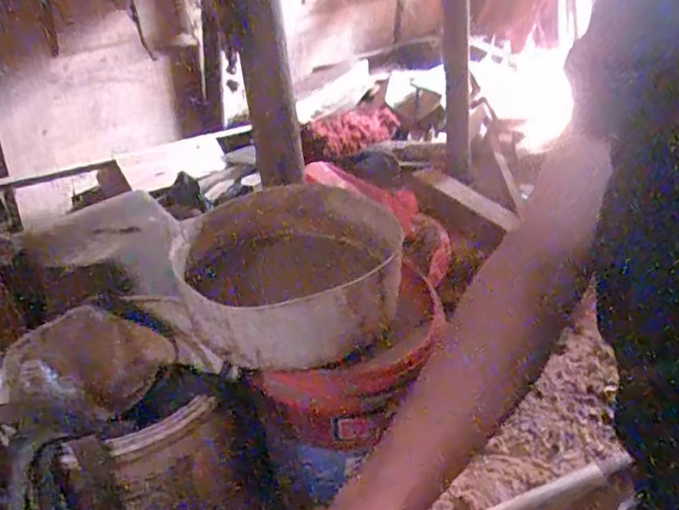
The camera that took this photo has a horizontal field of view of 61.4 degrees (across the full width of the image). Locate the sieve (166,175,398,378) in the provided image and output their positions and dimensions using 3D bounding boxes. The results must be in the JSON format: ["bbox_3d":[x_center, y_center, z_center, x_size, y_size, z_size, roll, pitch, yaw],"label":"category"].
[{"bbox_3d":[-0.044,0.027,0.474,0.170,0.085,0.158,-5,30,-9],"label":"sieve"}]

